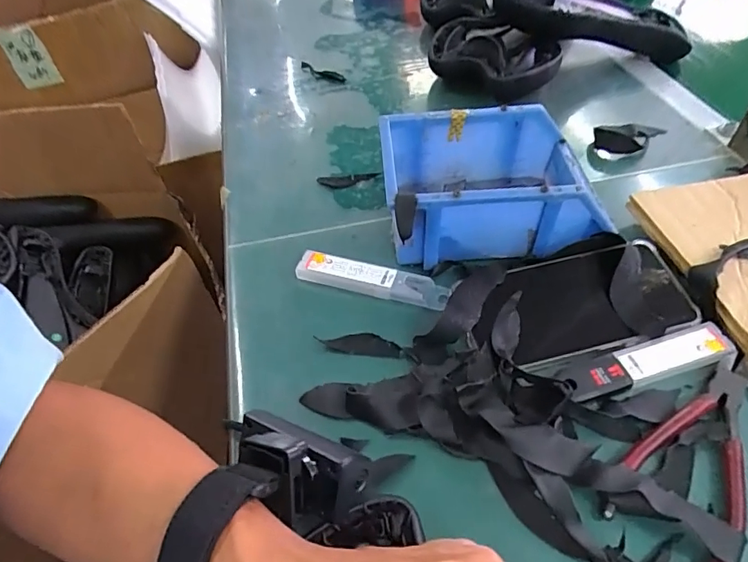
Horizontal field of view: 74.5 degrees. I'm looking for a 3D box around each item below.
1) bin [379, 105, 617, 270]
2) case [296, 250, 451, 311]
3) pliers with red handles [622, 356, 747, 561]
[{"bbox_3d":[0.094,-0.076,0.410,0.166,0.073,0.127,-2,49,2],"label":"bin"},{"bbox_3d":[-0.002,-0.002,0.397,0.122,0.011,0.025,11,51,13],"label":"case"},{"bbox_3d":[0.200,0.099,0.297,0.062,0.015,0.147,33,59,28],"label":"pliers with red handles"}]

